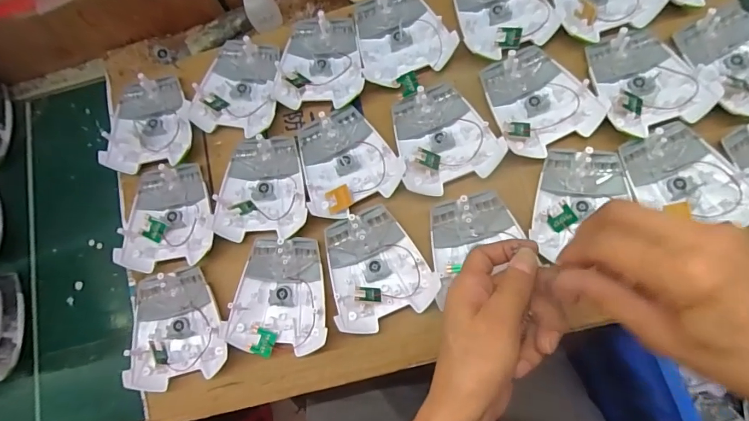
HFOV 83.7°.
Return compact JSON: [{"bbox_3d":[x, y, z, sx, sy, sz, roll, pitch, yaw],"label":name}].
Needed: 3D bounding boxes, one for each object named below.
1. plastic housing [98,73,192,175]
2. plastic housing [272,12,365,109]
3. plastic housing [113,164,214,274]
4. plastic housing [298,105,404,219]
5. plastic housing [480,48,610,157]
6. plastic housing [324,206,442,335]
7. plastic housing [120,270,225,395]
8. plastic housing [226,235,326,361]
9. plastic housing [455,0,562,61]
[{"bbox_3d":[-0.249,-0.097,0.475,0.097,0.035,0.106,-2,79,6],"label":"plastic housing"},{"bbox_3d":[-0.060,-0.165,0.456,0.091,0.020,0.109,-3,74,2],"label":"plastic housing"},{"bbox_3d":[-0.215,0.005,0.442,0.095,0.032,0.108,-4,78,5],"label":"plastic housing"},{"bbox_3d":[-0.025,-0.052,0.427,0.096,0.019,0.108,-12,78,4],"label":"plastic housing"},{"bbox_3d":[0.164,-0.113,0.418,0.094,0.027,0.106,-20,77,2],"label":"plastic housing"},{"bbox_3d":[-0.001,0.054,0.404,0.095,0.019,0.106,-24,77,1],"label":"plastic housing"},{"bbox_3d":[-0.193,0.115,0.414,0.095,0.027,0.107,-7,78,5],"label":"plastic housing"},{"bbox_3d":[-0.094,0.082,0.408,0.094,0.018,0.109,-1,79,6],"label":"plastic housing"},{"bbox_3d":[0.133,-0.216,0.440,0.093,0.022,0.105,-18,77,2],"label":"plastic housing"}]

